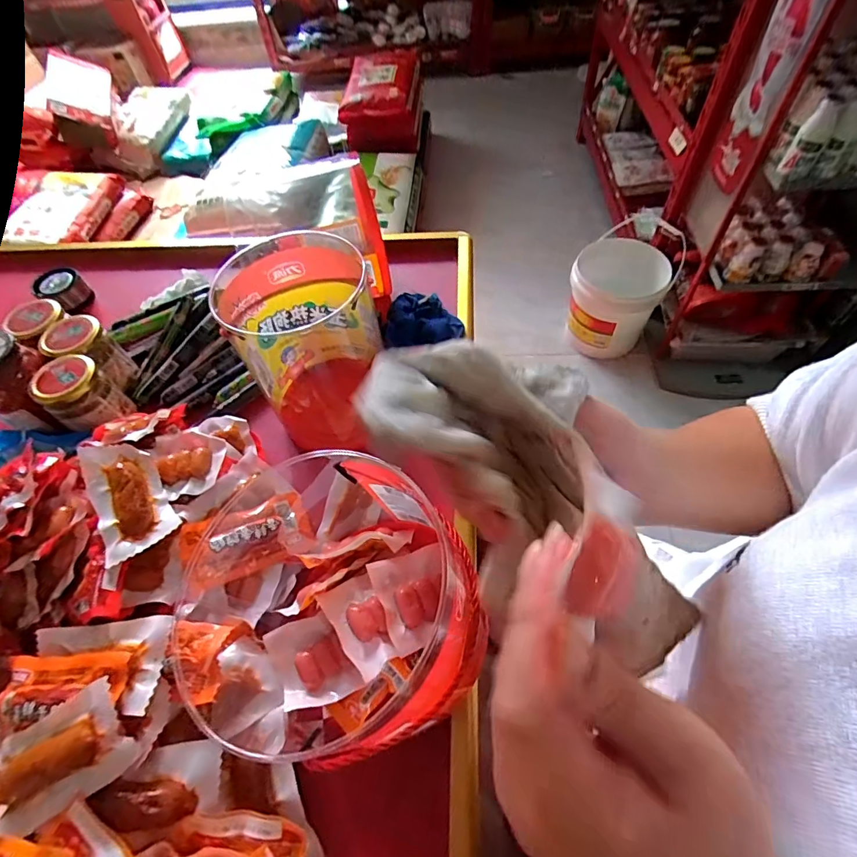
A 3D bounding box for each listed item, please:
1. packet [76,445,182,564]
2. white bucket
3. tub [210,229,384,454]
[{"bbox_3d":[-0.262,0.059,0.394,0.053,0.037,0.111,-34,61,-16],"label":"packet"},{"bbox_3d":[0.563,-0.404,1.361,0.252,0.278,0.282,25,62,19],"label":"white bucket"},{"bbox_3d":[-0.124,-0.085,0.485,0.124,0.164,0.136,19,61,16],"label":"tub"}]

